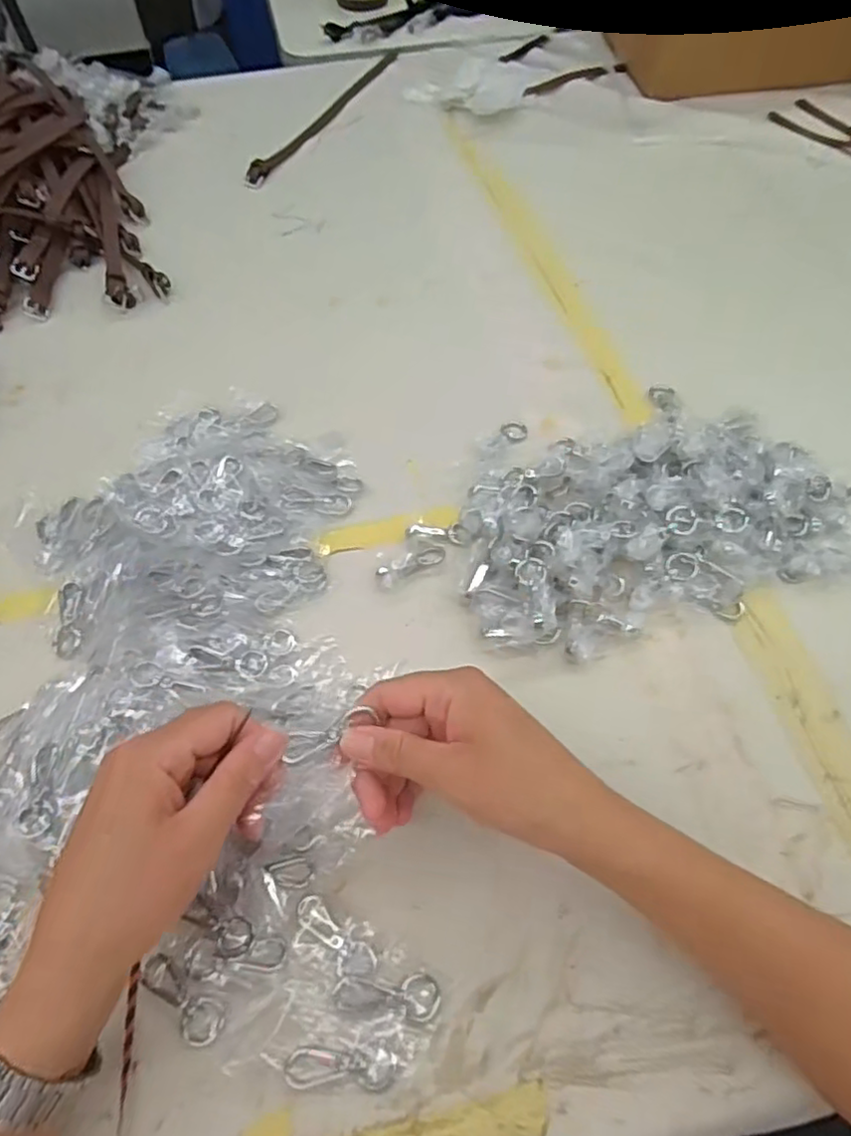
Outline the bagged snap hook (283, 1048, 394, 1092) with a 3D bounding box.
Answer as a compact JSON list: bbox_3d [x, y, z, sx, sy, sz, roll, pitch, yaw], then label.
[{"bbox_3d":[-0.044,0.262,0.341,0.058,0.004,0.018,1,58,1],"label":"bagged snap hook"}]

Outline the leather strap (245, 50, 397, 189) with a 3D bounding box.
[{"bbox_3d":[-0.130,-0.622,0.888,0.029,0.014,0.360,25,62,15],"label":"leather strap"}]

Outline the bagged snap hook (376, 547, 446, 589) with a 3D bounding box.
[{"bbox_3d":[-0.011,-0.003,0.506,0.057,0.018,0.017,-27,62,-15],"label":"bagged snap hook"}]

